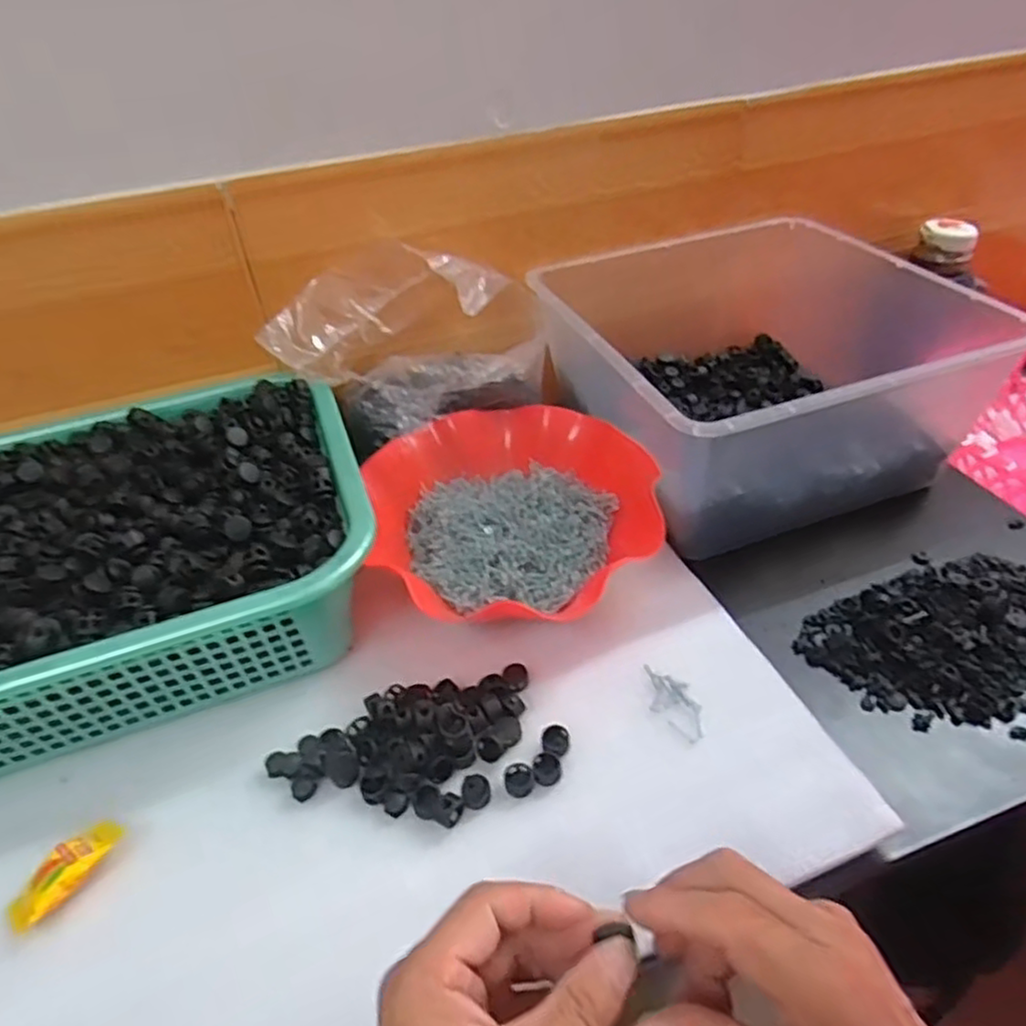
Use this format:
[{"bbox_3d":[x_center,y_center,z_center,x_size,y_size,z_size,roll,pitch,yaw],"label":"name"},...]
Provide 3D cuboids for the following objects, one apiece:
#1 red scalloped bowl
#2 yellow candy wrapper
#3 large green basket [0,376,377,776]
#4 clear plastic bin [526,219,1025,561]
[{"bbox_3d":[-0.001,0.002,0.530,0.214,0.055,0.216,-3,41,2],"label":"red scalloped bowl"},{"bbox_3d":[-0.234,0.186,0.369,0.024,0.008,0.057,20,46,26],"label":"yellow candy wrapper"},{"bbox_3d":[-0.299,0.034,0.494,0.384,0.087,0.282,-17,42,-13],"label":"large green basket"},{"bbox_3d":[0.212,-0.130,0.607,0.331,0.136,0.304,-16,42,-13],"label":"clear plastic bin"}]

